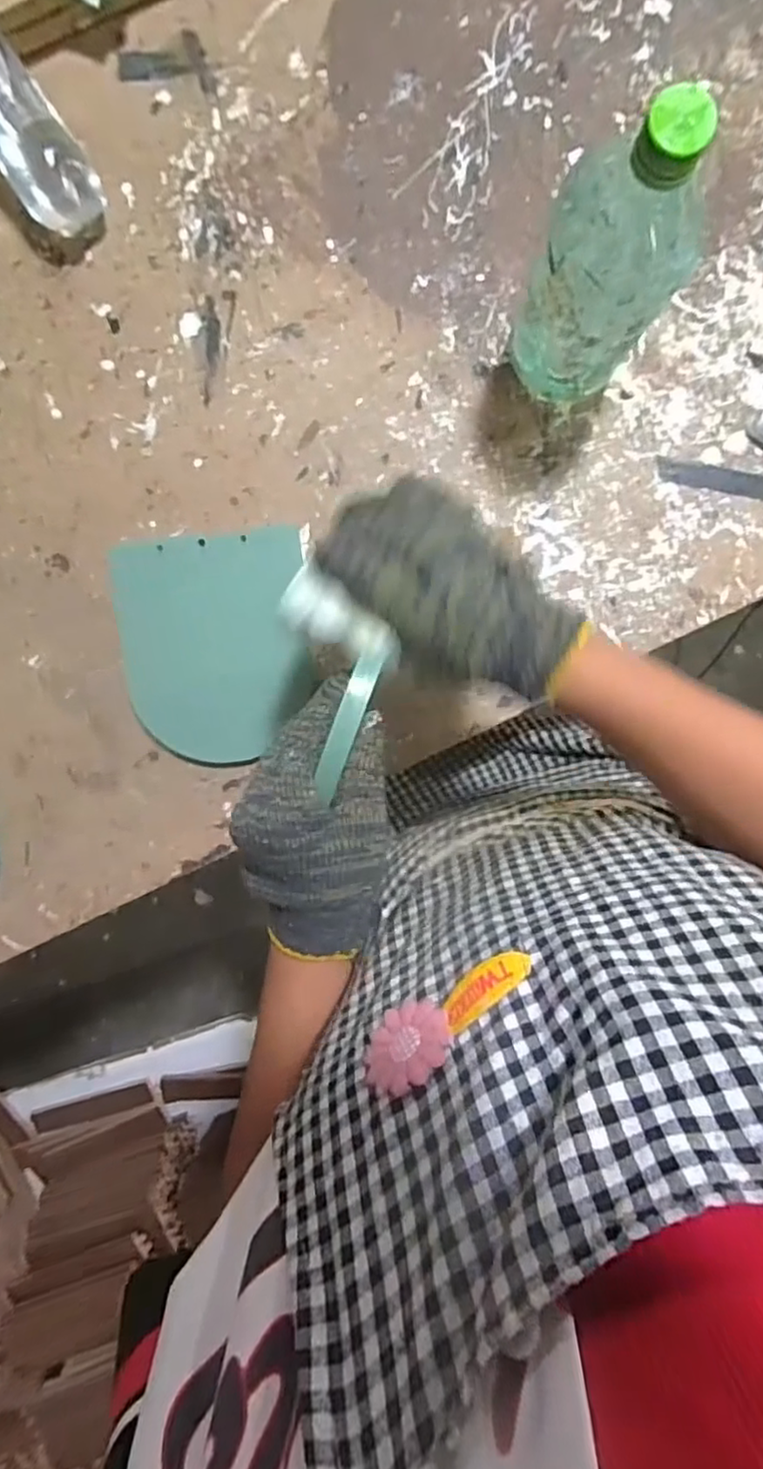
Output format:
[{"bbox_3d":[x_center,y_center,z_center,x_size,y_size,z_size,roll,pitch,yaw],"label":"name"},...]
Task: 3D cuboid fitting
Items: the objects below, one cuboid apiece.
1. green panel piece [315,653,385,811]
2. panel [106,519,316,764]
[{"bbox_3d":[-0.017,-0.004,0.331,0.012,0.005,0.074,19,95,-2],"label":"green panel piece"},{"bbox_3d":[-0.127,-0.067,0.510,0.140,0.008,0.171,-7,100,-6],"label":"panel"}]

